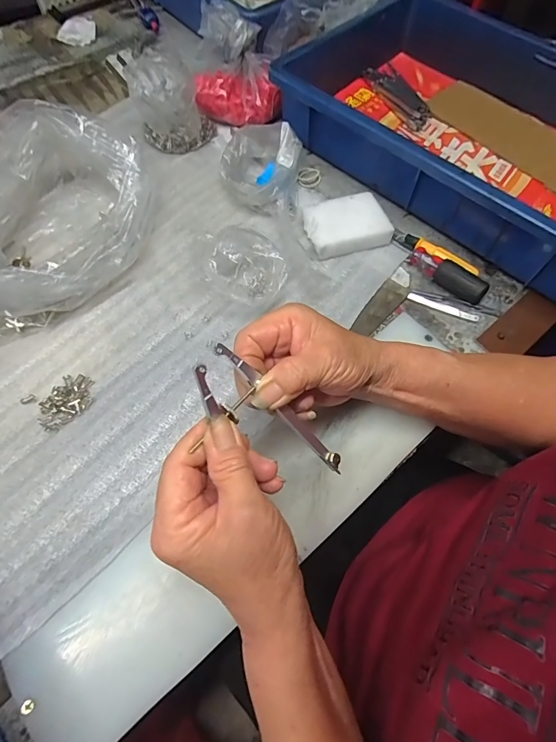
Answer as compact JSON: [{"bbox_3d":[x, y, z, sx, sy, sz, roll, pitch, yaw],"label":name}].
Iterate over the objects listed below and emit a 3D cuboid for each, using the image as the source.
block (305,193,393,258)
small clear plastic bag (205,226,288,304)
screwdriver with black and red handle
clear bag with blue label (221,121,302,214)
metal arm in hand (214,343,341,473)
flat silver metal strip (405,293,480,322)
[{"bbox_3d":[0.069,-0.150,0.409,0.081,0.025,0.060,-16,65,-10],"label":"block"},{"bbox_3d":[-0.031,-0.101,0.386,0.077,0.022,0.075,13,64,4],"label":"small clear plastic bag"},{"bbox_3d":[0.169,-0.098,0.393,0.082,0.022,0.020,40,69,16],"label":"screwdriver with black and red handle"},{"bbox_3d":[-0.020,-0.226,0.435,0.082,0.042,0.100,9,64,2],"label":"clear bag with blue label"},{"bbox_3d":[0.004,0.025,0.244,0.117,0.006,0.009,47,65,-24],"label":"metal arm in hand"},{"bbox_3d":[0.162,-0.063,0.386,0.069,0.004,0.007,23,65,9],"label":"flat silver metal strip"}]

